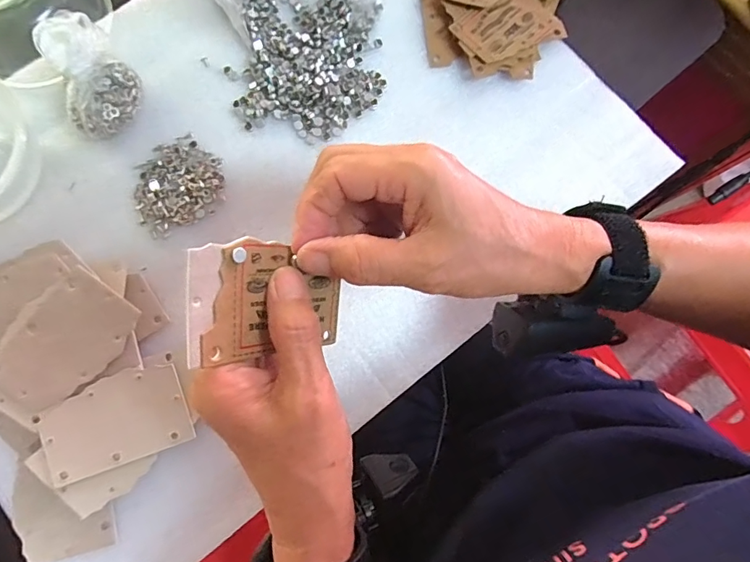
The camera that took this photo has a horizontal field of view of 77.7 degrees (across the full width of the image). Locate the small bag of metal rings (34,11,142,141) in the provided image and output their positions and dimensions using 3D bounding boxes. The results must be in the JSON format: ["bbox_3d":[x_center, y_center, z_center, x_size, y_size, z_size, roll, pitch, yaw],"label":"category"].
[{"bbox_3d":[-0.200,-0.142,0.329,0.054,0.052,0.065,-30,81,-5],"label":"small bag of metal rings"}]

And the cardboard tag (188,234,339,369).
[{"bbox_3d":[-0.048,0.008,0.224,0.004,0.083,0.053,8,97,43],"label":"cardboard tag"}]

